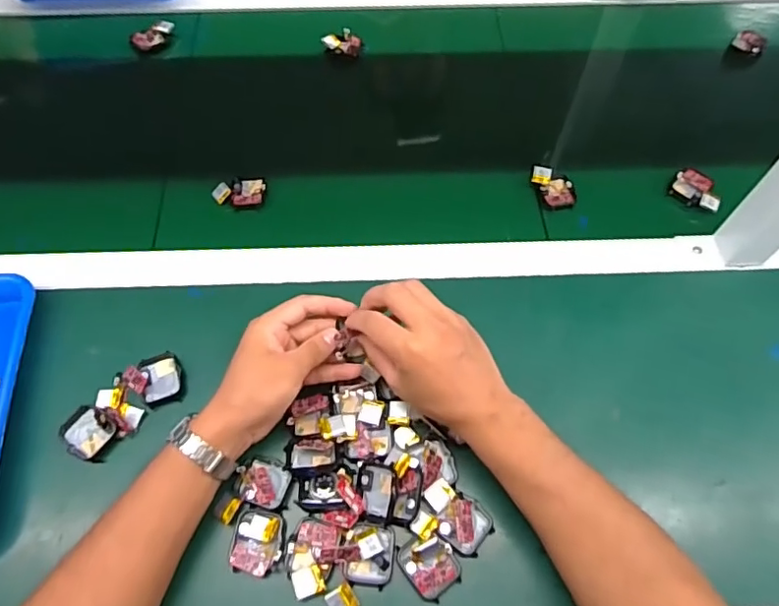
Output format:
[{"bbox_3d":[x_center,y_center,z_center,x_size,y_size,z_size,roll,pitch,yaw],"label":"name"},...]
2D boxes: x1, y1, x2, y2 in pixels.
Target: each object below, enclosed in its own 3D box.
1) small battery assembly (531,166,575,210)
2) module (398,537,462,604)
[{"bbox_3d":[0.179,-0.125,0.606,0.048,0.013,0.047,11,62,6],"label":"small battery assembly"},{"bbox_3d":[0.032,0.200,0.426,0.037,0.012,0.045,-37,68,-18],"label":"module"}]

